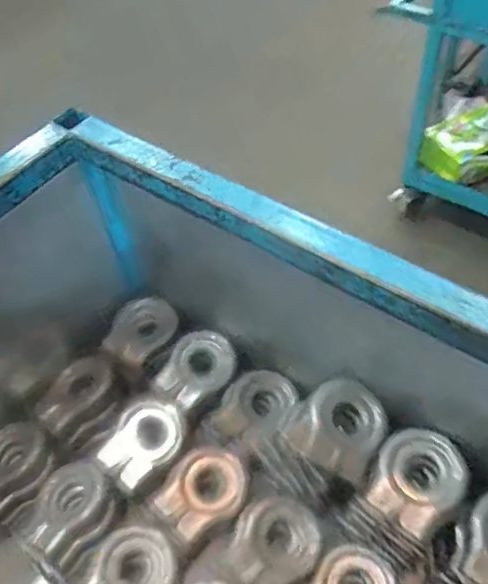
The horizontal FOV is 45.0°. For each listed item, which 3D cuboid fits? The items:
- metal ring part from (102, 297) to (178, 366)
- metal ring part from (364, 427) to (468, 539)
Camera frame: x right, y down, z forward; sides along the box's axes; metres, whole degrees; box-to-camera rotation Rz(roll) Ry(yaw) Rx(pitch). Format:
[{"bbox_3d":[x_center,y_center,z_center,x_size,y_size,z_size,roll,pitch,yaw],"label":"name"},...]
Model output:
[{"bbox_3d":[-0.157,0.056,0.902,0.084,0.031,0.111,30,61,24],"label":"metal ring part"},{"bbox_3d":[0.198,0.216,0.681,0.110,0.036,0.094,-41,63,-7],"label":"metal ring part"}]

